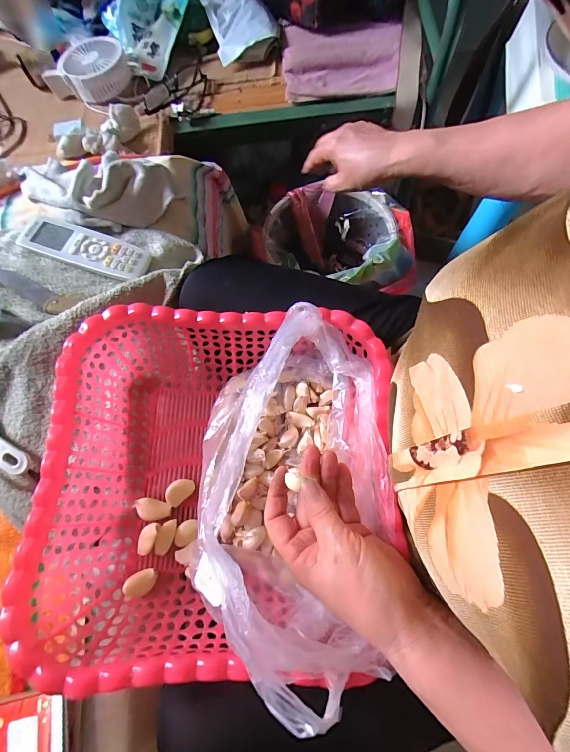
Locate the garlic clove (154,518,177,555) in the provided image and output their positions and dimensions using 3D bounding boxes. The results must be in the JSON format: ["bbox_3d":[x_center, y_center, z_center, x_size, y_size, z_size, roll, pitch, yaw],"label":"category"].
[{"bbox_3d":[-0.117,0.159,0.348,0.015,0.011,0.033,11,72,9],"label":"garlic clove"}]

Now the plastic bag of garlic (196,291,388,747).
[{"bbox_3d":[0.007,0.098,0.309,0.155,0.164,0.296,8,58,3],"label":"plastic bag of garlic"}]

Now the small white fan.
[{"bbox_3d":[-0.390,-0.600,0.691,0.155,0.052,0.136,-30,71,-6],"label":"small white fan"}]

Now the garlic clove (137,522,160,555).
[{"bbox_3d":[-0.132,0.156,0.341,0.018,0.018,0.029,17,73,11],"label":"garlic clove"}]

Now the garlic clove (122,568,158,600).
[{"bbox_3d":[-0.138,0.198,0.338,0.031,0.013,0.019,-20,81,-23],"label":"garlic clove"}]

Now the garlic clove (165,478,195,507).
[{"bbox_3d":[-0.108,0.118,0.362,0.030,0.013,0.020,-39,72,-9],"label":"garlic clove"}]

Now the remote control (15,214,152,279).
[{"bbox_3d":[-0.262,-0.165,0.448,0.177,0.014,0.049,18,73,11],"label":"remote control"}]

